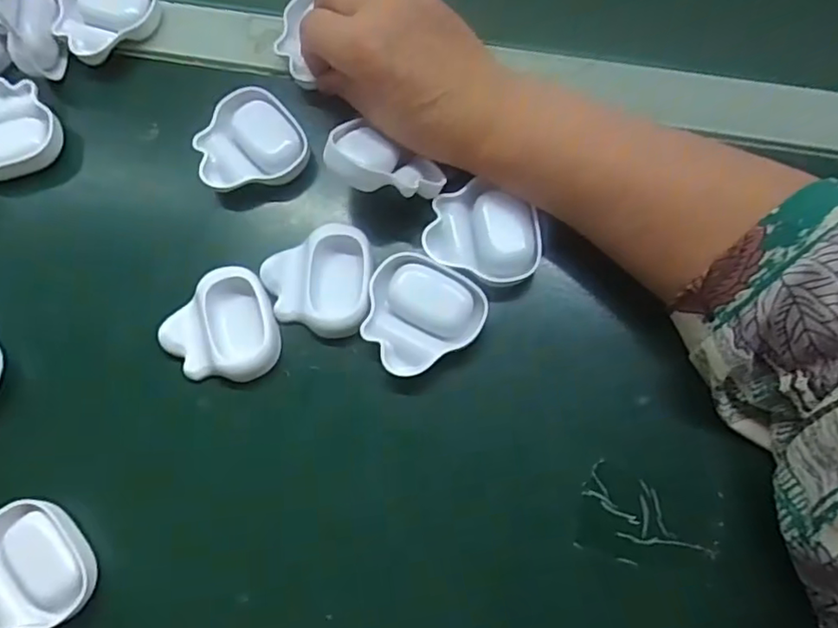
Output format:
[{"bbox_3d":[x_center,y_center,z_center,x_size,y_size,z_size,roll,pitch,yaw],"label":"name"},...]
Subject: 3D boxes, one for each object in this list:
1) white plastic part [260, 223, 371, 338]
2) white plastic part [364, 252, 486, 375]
[{"bbox_3d":[-0.056,-0.018,0.338,0.059,0.021,0.059,2,70,4],"label":"white plastic part"},{"bbox_3d":[0.001,0.003,0.329,0.062,0.018,0.061,27,84,12],"label":"white plastic part"}]

